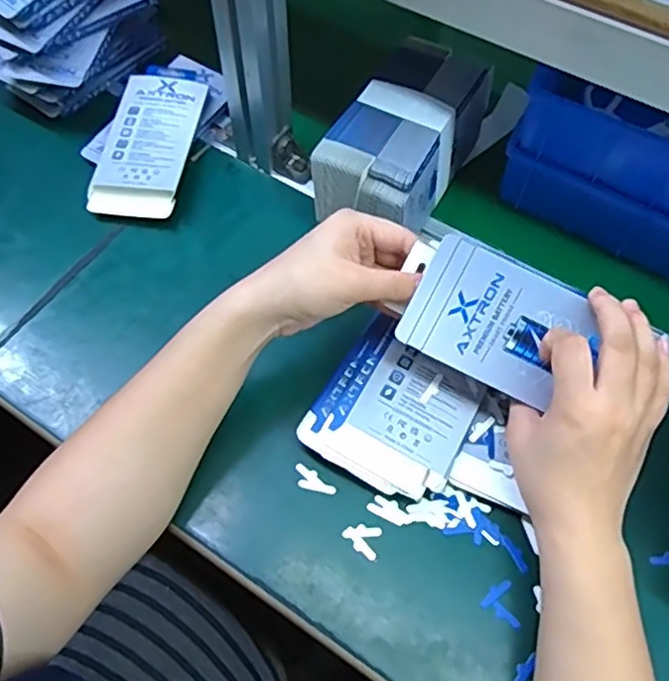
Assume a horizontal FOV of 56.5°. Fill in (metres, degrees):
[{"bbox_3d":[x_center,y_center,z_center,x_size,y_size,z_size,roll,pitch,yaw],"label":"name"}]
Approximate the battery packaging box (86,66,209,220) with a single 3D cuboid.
[{"bbox_3d":[-0.171,-0.186,0.581,0.081,0.024,0.165,6,60,2],"label":"battery packaging box"}]

